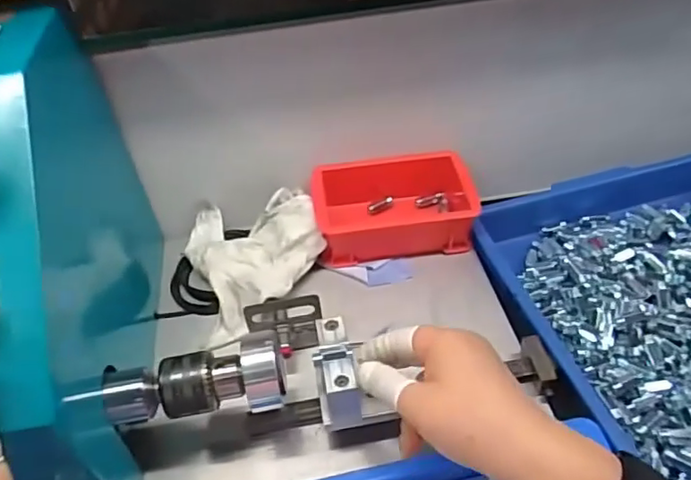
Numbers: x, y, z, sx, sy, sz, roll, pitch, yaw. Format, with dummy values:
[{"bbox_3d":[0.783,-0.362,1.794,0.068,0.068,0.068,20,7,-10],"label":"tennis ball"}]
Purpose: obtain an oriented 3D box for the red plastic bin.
[{"bbox_3d":[0.046,-0.038,0.579,0.148,0.055,0.108,-7,43,-1],"label":"red plastic bin"}]

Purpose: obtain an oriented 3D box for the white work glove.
[{"bbox_3d":[-0.084,0.007,0.550,0.120,0.047,0.152,-16,44,-10],"label":"white work glove"}]

